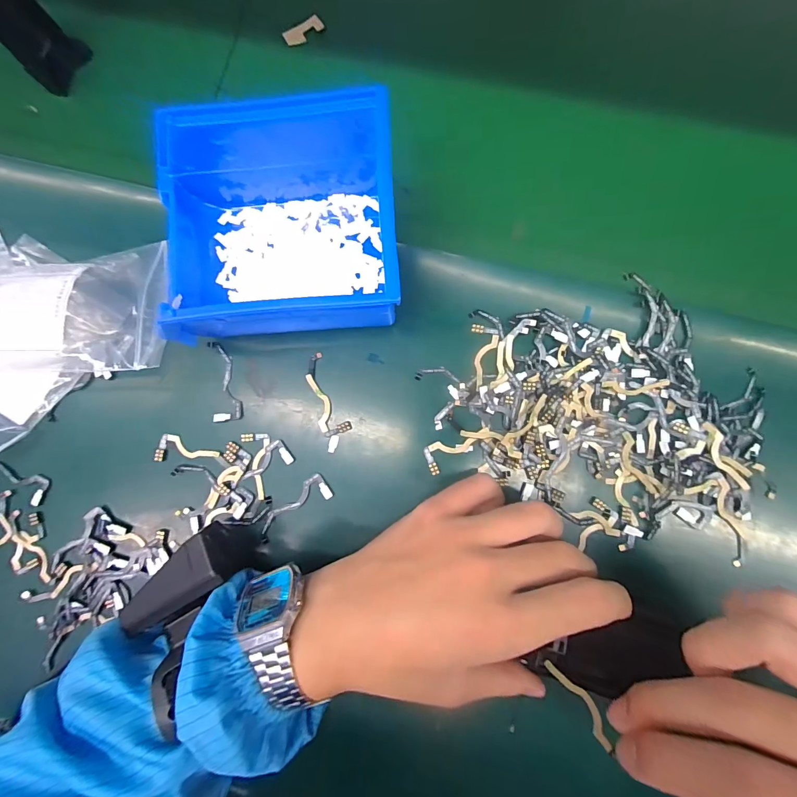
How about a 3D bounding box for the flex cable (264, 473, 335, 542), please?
[{"bbox_3d":[-0.067,0.069,0.246,0.053,0.005,0.017,-36,83,-1],"label":"flex cable"}]

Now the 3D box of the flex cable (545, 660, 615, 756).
[{"bbox_3d":[0.084,0.138,0.180,0.008,0.039,0.004,-40,123,-3],"label":"flex cable"}]

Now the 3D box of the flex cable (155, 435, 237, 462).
[{"bbox_3d":[-0.130,0.034,0.251,0.053,0.004,0.016,5,85,4],"label":"flex cable"}]

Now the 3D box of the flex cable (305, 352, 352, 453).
[{"bbox_3d":[-0.046,0.002,0.250,0.018,0.004,0.062,-21,83,1],"label":"flex cable"}]

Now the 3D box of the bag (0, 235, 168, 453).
[{"bbox_3d":[-0.227,-0.034,0.237,0.183,0.050,0.101,-26,83,0],"label":"bag"}]

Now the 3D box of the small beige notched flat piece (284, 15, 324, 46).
[{"bbox_3d":[-0.071,-0.276,0.295,0.030,0.004,0.012,-31,82,-1],"label":"small beige notched flat piece"}]

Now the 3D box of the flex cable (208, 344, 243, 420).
[{"bbox_3d":[-0.113,-0.012,0.256,0.018,0.004,0.053,-8,84,2],"label":"flex cable"}]

